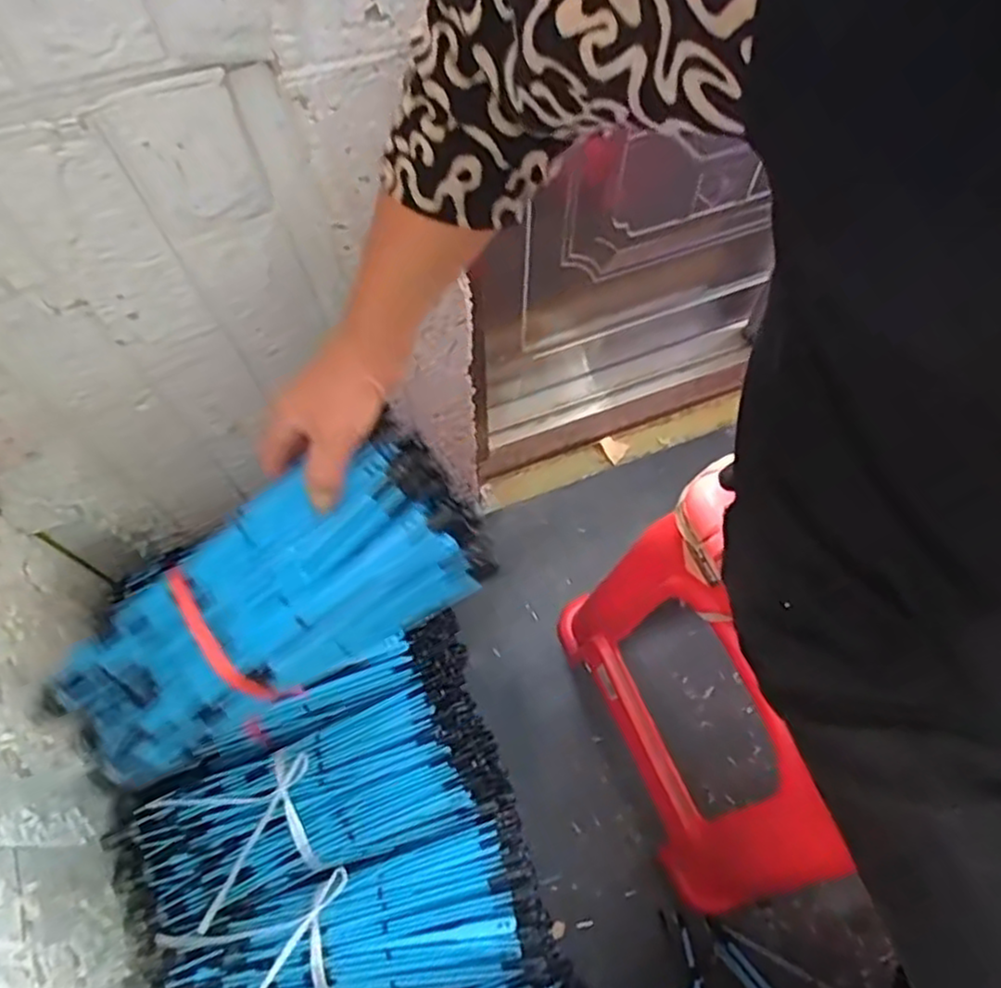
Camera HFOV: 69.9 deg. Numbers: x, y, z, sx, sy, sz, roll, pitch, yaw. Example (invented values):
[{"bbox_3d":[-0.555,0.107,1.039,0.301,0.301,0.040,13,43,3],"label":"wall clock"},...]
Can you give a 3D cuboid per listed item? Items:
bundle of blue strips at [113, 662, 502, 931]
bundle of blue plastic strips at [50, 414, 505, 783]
[{"bbox_3d":[-0.171,0.274,0.616,0.308,0.059,0.122,-21,66,-10],"label":"bundle of blue strips"},{"bbox_3d":[-0.160,0.077,0.481,0.302,0.076,0.108,-31,67,4],"label":"bundle of blue plastic strips"}]

